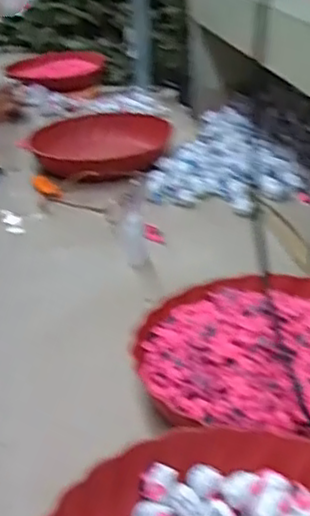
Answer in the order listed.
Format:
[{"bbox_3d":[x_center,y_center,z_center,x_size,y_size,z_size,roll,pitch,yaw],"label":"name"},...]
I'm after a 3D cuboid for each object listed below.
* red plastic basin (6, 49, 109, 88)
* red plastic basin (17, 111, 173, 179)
[{"bbox_3d":[-0.231,-0.453,1.720,0.225,0.062,0.225,-1,29,5],"label":"red plastic basin"},{"bbox_3d":[-0.100,-0.194,1.218,0.238,0.050,0.238,-3,28,2],"label":"red plastic basin"}]

